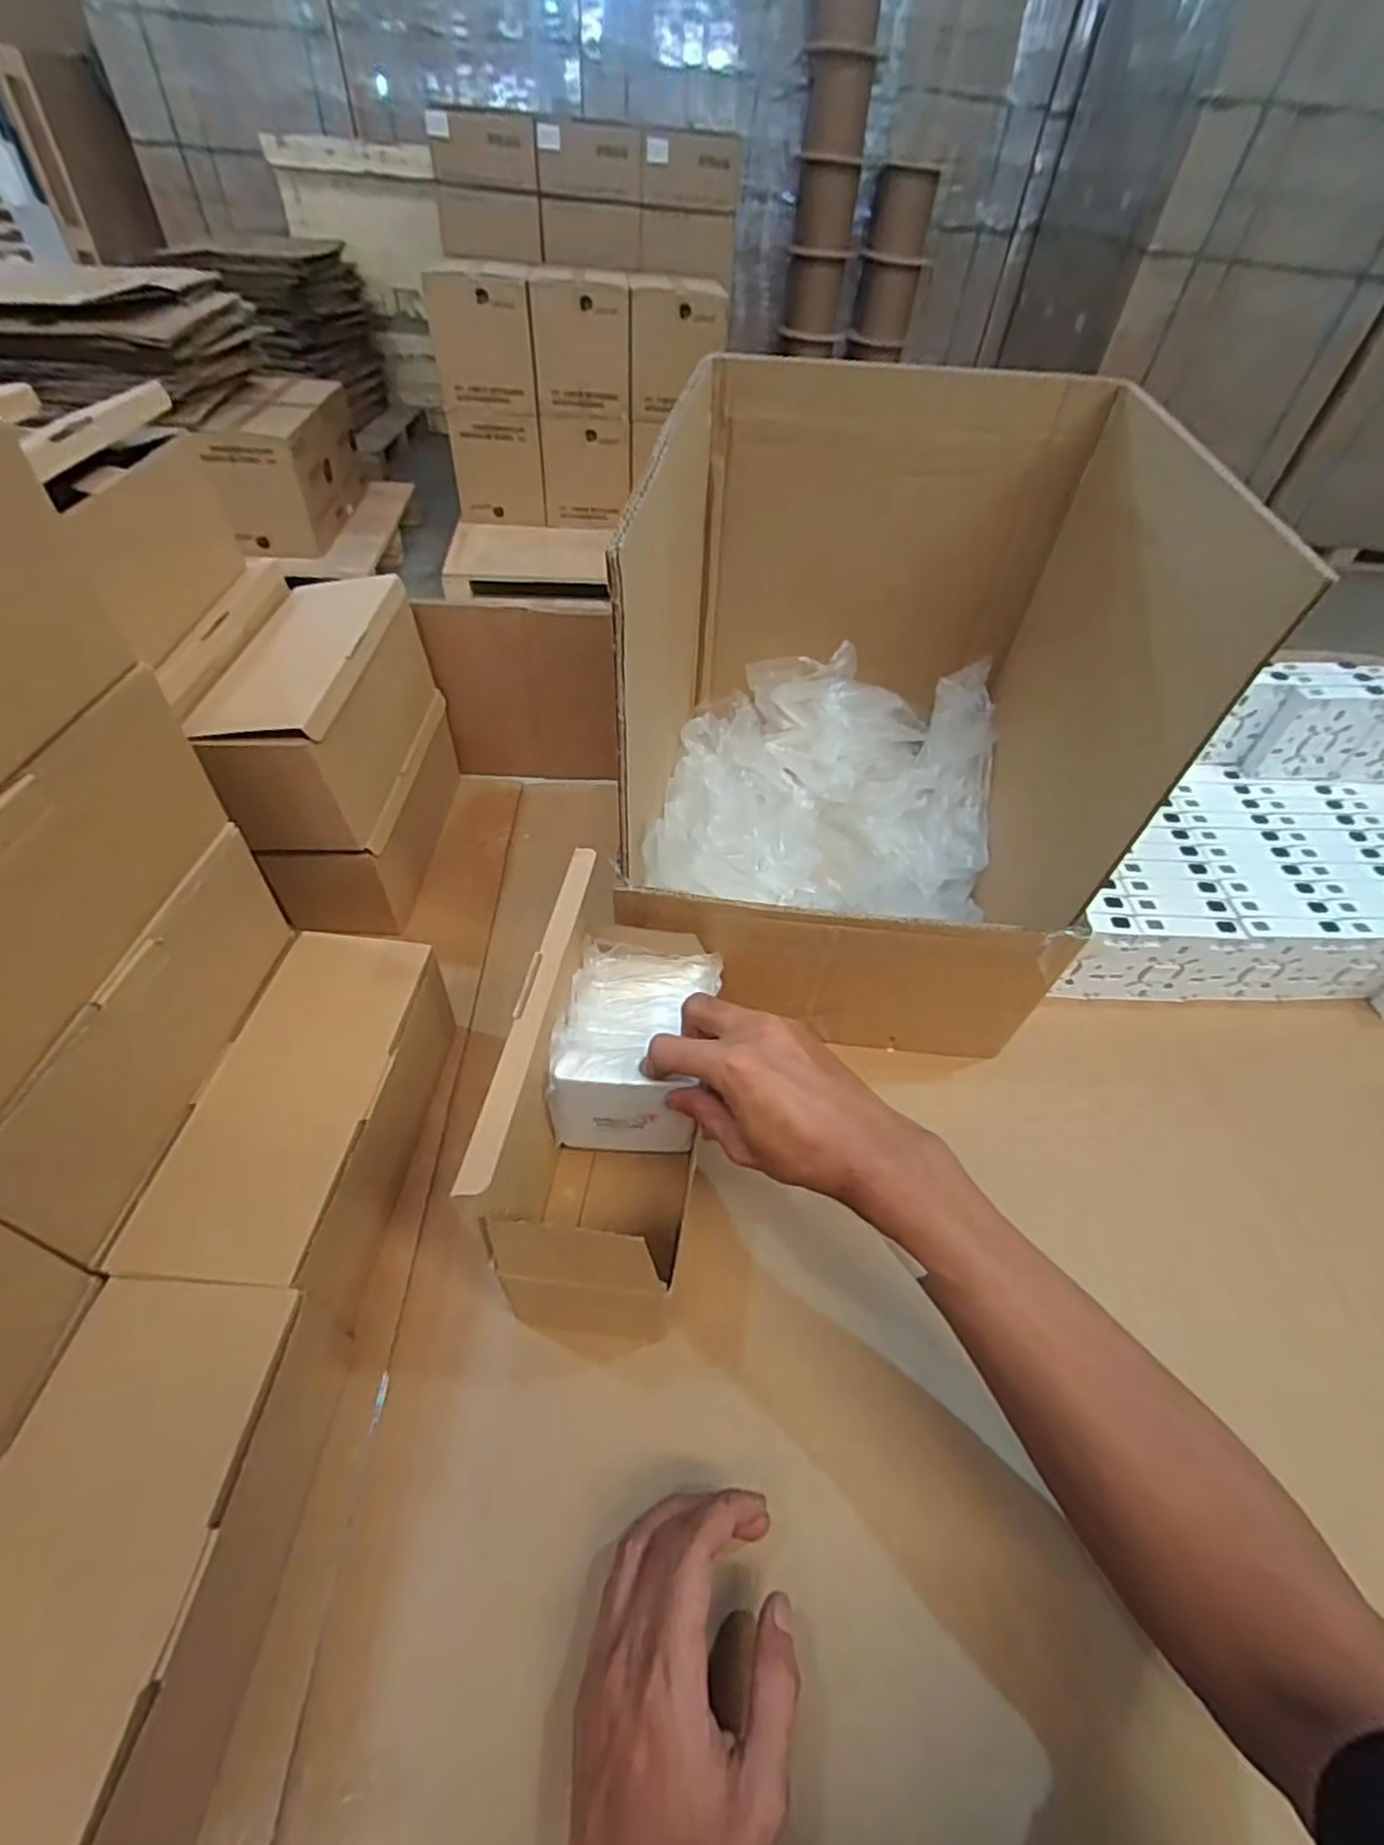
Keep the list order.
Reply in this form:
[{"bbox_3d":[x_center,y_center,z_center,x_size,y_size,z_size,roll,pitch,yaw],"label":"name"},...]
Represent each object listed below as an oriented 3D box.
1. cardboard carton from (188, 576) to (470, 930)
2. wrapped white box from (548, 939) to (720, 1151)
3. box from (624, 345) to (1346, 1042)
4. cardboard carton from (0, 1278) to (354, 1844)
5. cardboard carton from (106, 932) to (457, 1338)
[{"bbox_3d":[-0.284,-0.103,0.624,0.091,0.105,0.226,3,49,-1],"label":"cardboard carton"},{"bbox_3d":[-0.035,0.083,0.464,0.097,0.090,0.105,3,49,-1],"label":"wrapped white box"},{"bbox_3d":[0.116,-0.150,0.510,0.308,0.334,0.341,9,49,3],"label":"box"},{"bbox_3d":[-0.233,0.277,0.288,0.093,0.099,0.203,4,49,0],"label":"cardboard carton"},{"bbox_3d":[-0.221,0.118,0.428,0.094,0.100,0.206,4,49,0],"label":"cardboard carton"}]

